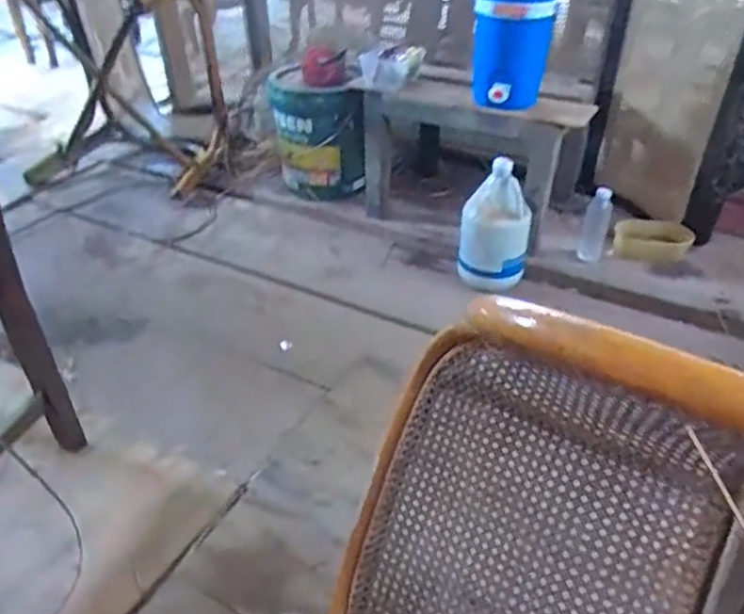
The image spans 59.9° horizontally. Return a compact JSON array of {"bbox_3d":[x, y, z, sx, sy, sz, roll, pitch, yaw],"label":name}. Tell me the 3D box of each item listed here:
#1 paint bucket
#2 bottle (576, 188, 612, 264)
[{"bbox_3d":[-0.155,-0.487,1.870,0.234,0.336,0.234,-14,38,-19],"label":"paint bucket"},{"bbox_3d":[0.548,-0.210,1.581,0.060,0.172,0.063,16,39,21],"label":"bottle"}]

